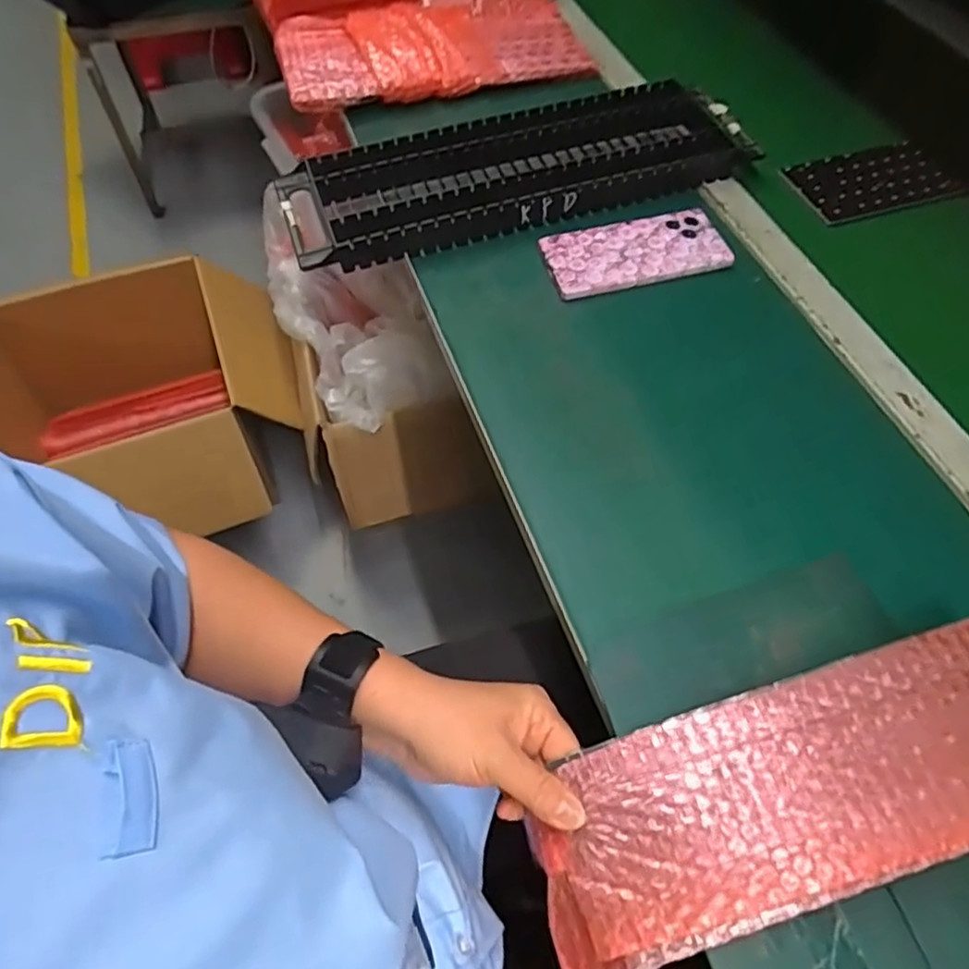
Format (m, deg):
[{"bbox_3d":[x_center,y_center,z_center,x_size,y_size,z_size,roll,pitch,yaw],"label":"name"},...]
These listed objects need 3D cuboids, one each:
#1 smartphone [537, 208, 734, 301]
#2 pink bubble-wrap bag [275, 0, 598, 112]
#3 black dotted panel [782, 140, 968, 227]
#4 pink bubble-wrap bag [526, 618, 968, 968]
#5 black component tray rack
[{"bbox_3d":[0.137,-0.211,0.591,0.166,0.011,0.074,-15,60,-10],"label":"smartphone"},{"bbox_3d":[-0.060,-0.510,0.748,0.351,0.043,0.171,-18,61,-10],"label":"pink bubble-wrap bag"},{"bbox_3d":[0.397,-0.308,0.661,0.170,0.011,0.102,-19,61,-11],"label":"black dotted panel"},{"bbox_3d":[0.173,0.163,0.354,0.297,0.018,0.104,-21,61,-1],"label":"pink bubble-wrap bag"},{"bbox_3d":[0.029,-0.313,0.642,0.447,0.034,0.146,-18,61,-12],"label":"black component tray rack"}]

